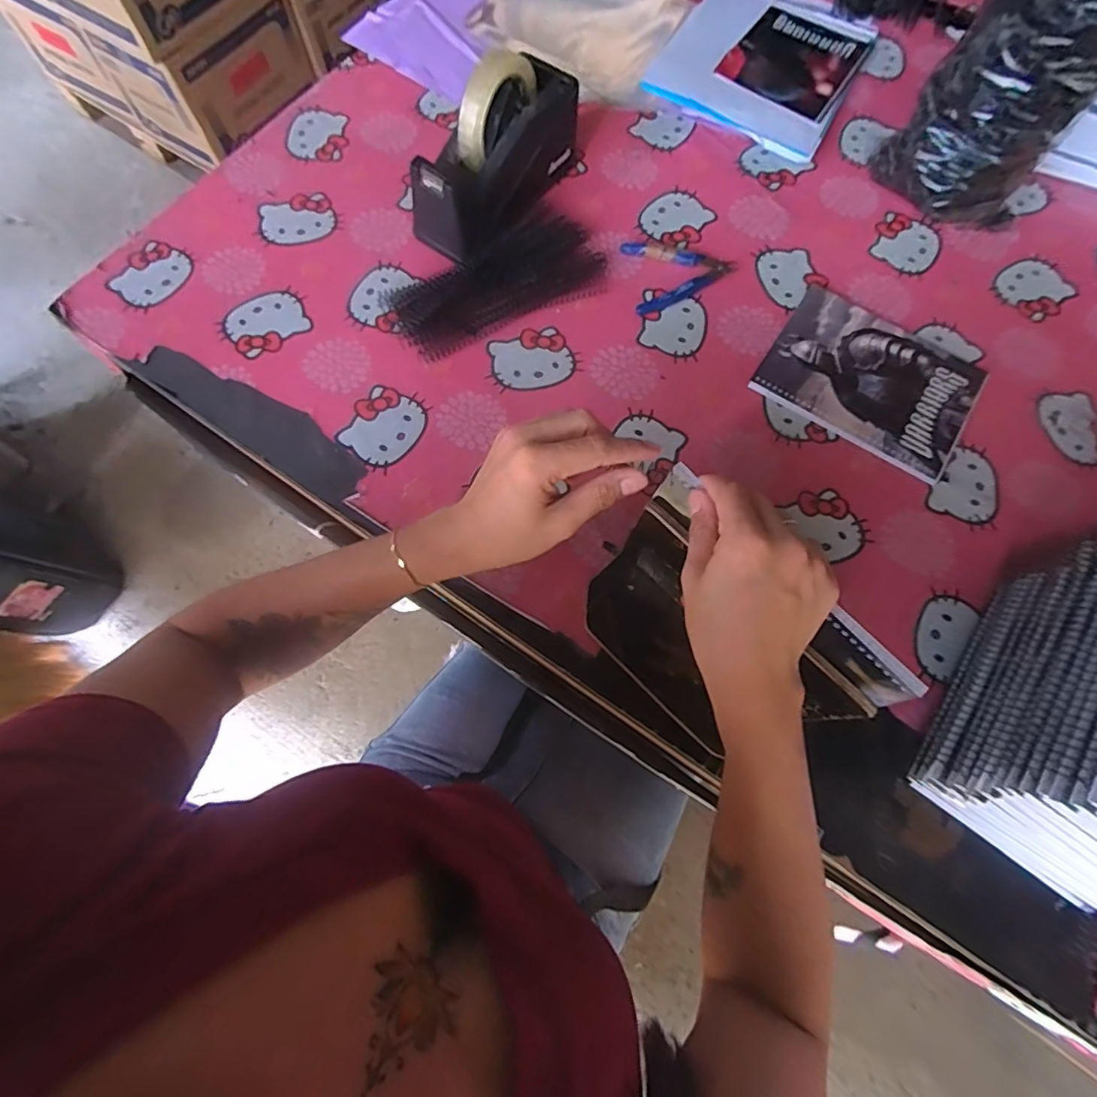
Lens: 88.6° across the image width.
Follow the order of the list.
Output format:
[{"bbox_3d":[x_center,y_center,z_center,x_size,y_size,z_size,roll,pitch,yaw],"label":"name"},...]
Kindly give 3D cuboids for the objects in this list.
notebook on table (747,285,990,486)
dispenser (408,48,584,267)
[{"bbox_3d":[0.325,-0.171,0.567,0.198,0.008,0.150,32,74,9],"label":"notebook on table"},{"bbox_3d":[-0.048,-0.402,0.576,0.075,0.124,0.205,38,75,10],"label":"dispenser"}]

